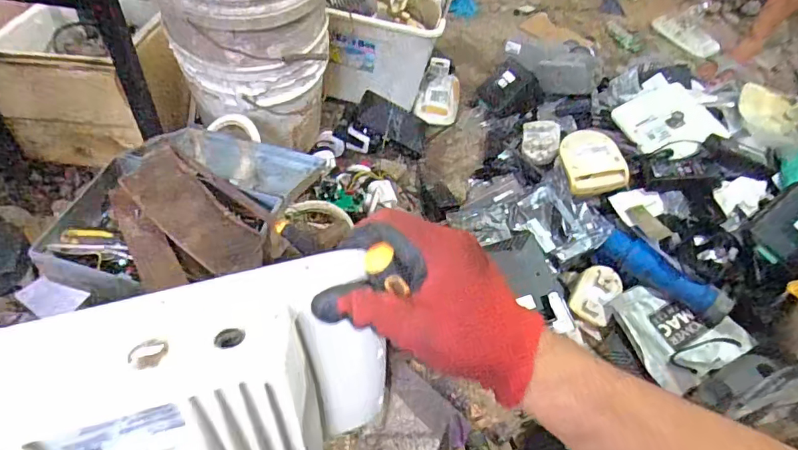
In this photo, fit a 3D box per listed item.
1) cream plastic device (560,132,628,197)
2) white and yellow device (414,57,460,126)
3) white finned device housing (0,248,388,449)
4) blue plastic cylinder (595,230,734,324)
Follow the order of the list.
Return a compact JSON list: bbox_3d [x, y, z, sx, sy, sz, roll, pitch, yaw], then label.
[{"bbox_3d":[0.409,-0.142,1.059,0.127,0.056,0.144,-8,52,-13],"label":"cream plastic device"},{"bbox_3d":[0.114,-0.372,1.350,0.113,0.088,0.191,13,50,5],"label":"white and yellow device"},{"bbox_3d":[-0.138,0.133,0.338,0.271,0.183,0.102,-10,52,-14],"label":"white finned device housing"},{"bbox_3d":[0.504,0.100,0.964,0.241,0.057,0.051,38,57,23],"label":"blue plastic cylinder"}]

